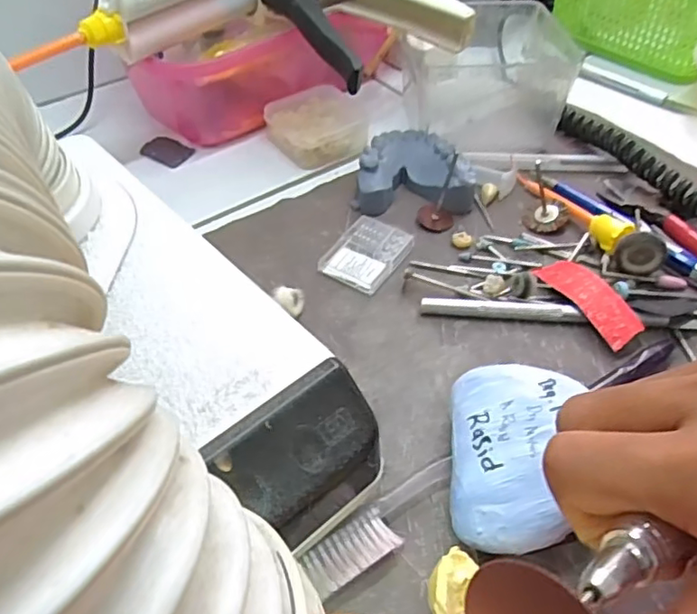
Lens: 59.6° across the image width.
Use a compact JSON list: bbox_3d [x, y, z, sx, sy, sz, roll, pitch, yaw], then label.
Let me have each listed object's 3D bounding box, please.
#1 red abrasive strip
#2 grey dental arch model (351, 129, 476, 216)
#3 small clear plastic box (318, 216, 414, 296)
[{"bbox_3d":[0.116,-0.004,0.295,0.020,0.012,0.058,-22,52,-18],"label":"red abrasive strip"},{"bbox_3d":[0.037,-0.079,0.356,0.065,0.022,0.056,-2,49,-1],"label":"grey dental arch model"},{"bbox_3d":[0.009,-0.029,0.323,0.036,0.006,0.047,25,53,20],"label":"small clear plastic box"}]

